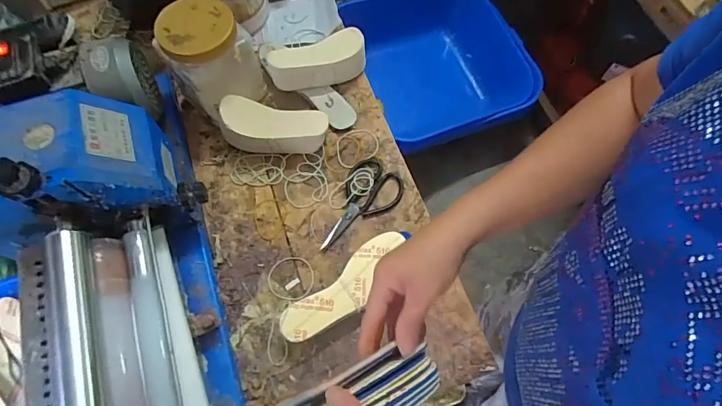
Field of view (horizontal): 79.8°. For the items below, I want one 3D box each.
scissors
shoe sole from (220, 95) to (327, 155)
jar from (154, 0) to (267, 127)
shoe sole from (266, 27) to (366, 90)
[{"bbox_3d":[-0.005,0.008,0.711,0.090,0.013,0.174,33,74,11],"label":"scissors"},{"bbox_3d":[-0.142,-0.131,0.725,0.166,0.085,0.066,1,70,1],"label":"shoe sole"},{"bbox_3d":[-0.244,-0.232,0.720,0.131,0.175,0.110,-35,74,-11],"label":"jar"},{"bbox_3d":[-0.077,-0.260,0.773,0.176,0.074,0.073,-19,72,-7],"label":"shoe sole"}]

